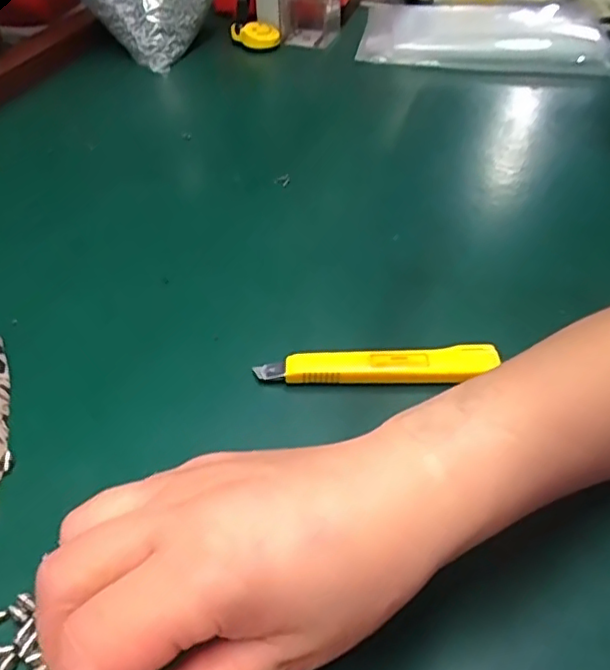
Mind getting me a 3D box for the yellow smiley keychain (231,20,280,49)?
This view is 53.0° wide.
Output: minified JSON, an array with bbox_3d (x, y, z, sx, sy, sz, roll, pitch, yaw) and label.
[{"bbox_3d":[-0.055,-0.344,0.699,0.054,0.018,0.038,23,49,21],"label":"yellow smiley keychain"}]

